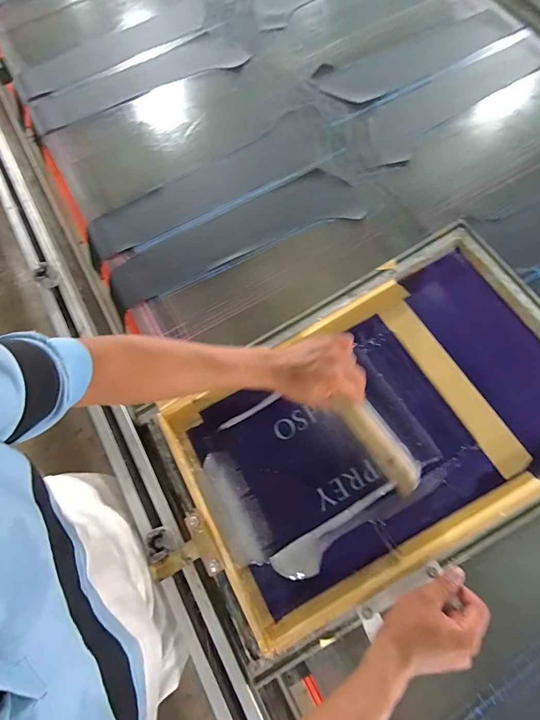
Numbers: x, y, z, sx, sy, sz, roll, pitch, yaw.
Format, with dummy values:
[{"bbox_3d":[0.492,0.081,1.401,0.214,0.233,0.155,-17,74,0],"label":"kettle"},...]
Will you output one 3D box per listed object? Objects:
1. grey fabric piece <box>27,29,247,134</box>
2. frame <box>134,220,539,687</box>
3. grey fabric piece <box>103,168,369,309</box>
[{"bbox_3d":[-0.321,-0.678,0.865,0.523,0.011,0.129,-26,72,-6],"label":"grey fabric piece"},{"bbox_3d":[0.144,0.100,0.536,0.622,0.047,0.394,-31,71,-1],"label":"frame"},{"bbox_3d":[-0.068,-0.250,0.702,0.500,0.015,0.127,-22,72,-5],"label":"grey fabric piece"}]

